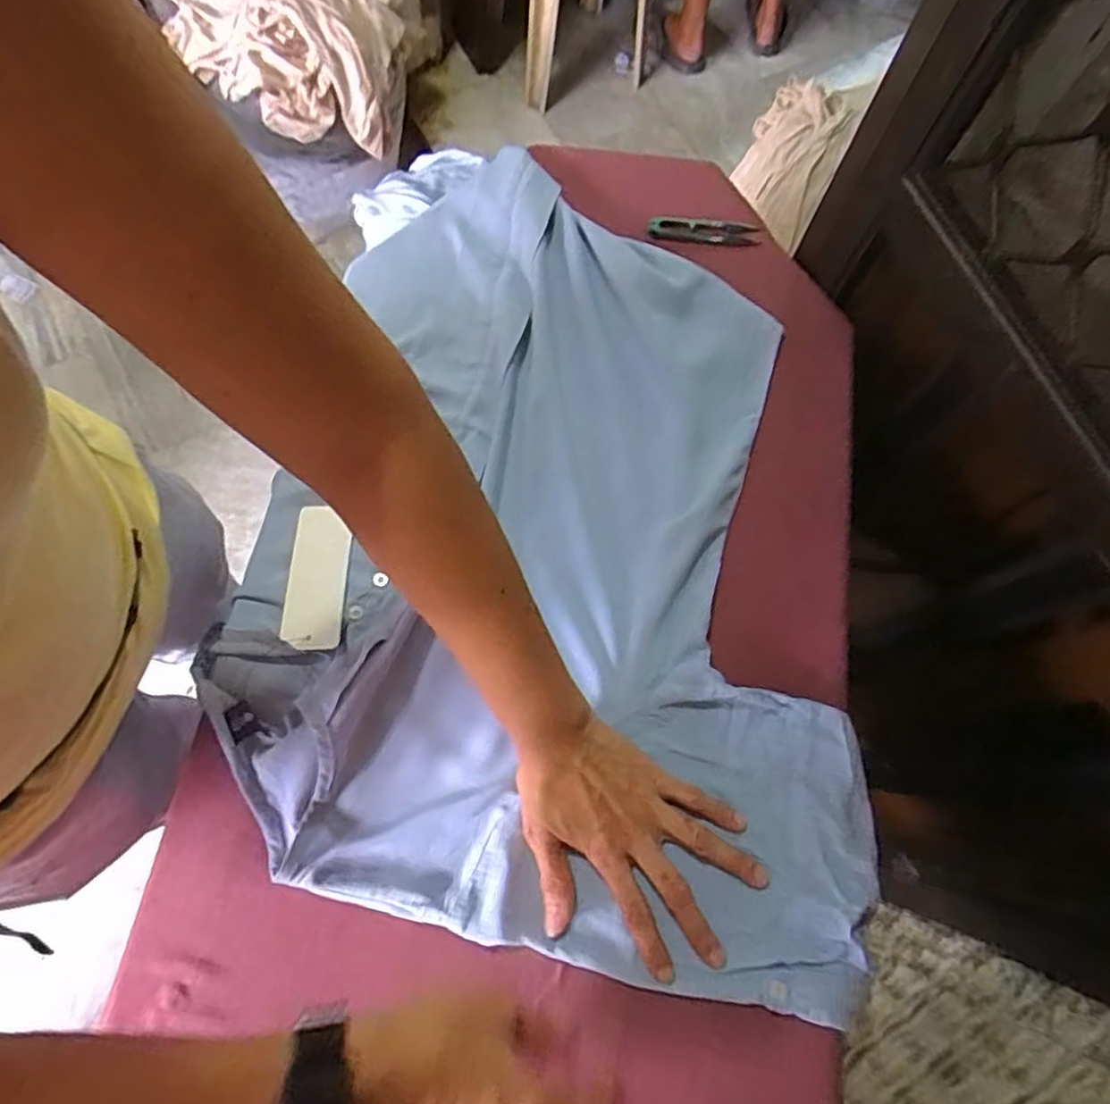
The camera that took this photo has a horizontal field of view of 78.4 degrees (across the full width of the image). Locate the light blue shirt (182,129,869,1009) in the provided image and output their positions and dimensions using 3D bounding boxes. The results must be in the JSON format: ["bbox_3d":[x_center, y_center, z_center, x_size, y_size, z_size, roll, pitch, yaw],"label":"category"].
[{"bbox_3d":[0.012,-0.043,0.538,0.469,0.031,0.621,10,72,5],"label":"light blue shirt"}]

